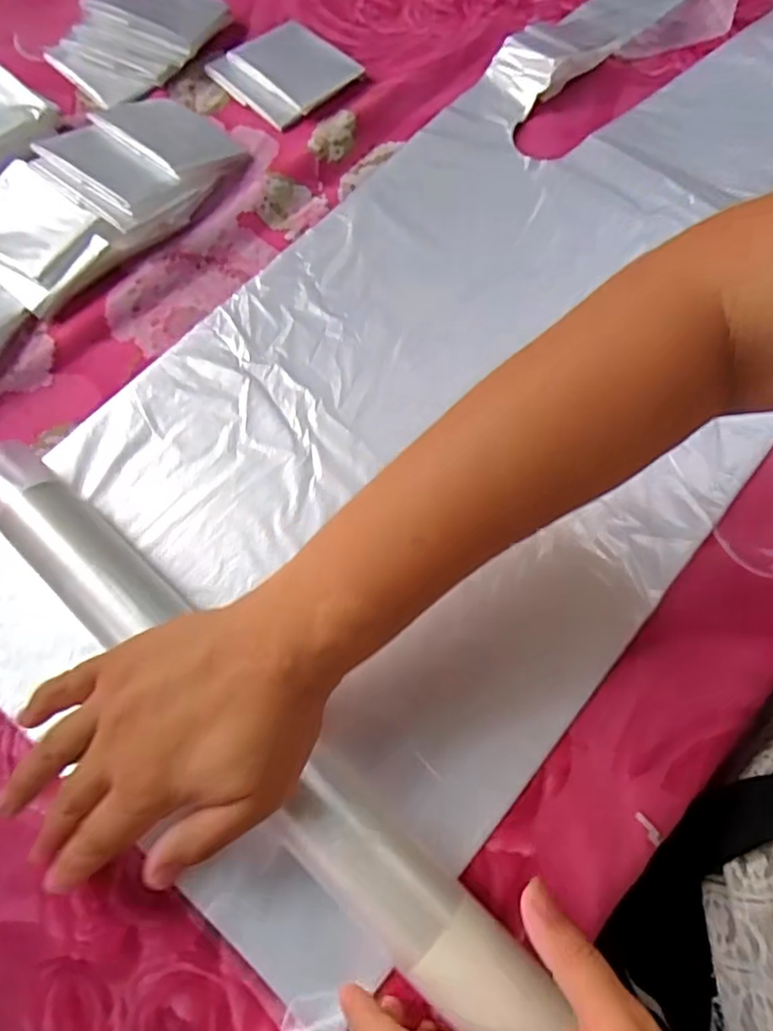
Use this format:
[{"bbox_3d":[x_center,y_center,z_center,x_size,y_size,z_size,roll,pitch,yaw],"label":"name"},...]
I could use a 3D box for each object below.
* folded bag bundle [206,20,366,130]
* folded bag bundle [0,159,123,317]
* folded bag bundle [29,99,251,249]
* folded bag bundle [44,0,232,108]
[{"bbox_3d":[-0.073,-0.321,0.457,0.085,0.011,0.083,-37,74,-12],"label":"folded bag bundle"},{"bbox_3d":[-0.219,-0.172,0.393,0.092,0.025,0.067,39,75,13],"label":"folded bag bundle"},{"bbox_3d":[-0.157,-0.234,0.414,0.089,0.033,0.117,33,74,12],"label":"folded bag bundle"},{"bbox_3d":[-0.177,-0.351,0.462,0.117,0.027,0.086,-43,75,-14],"label":"folded bag bundle"}]

